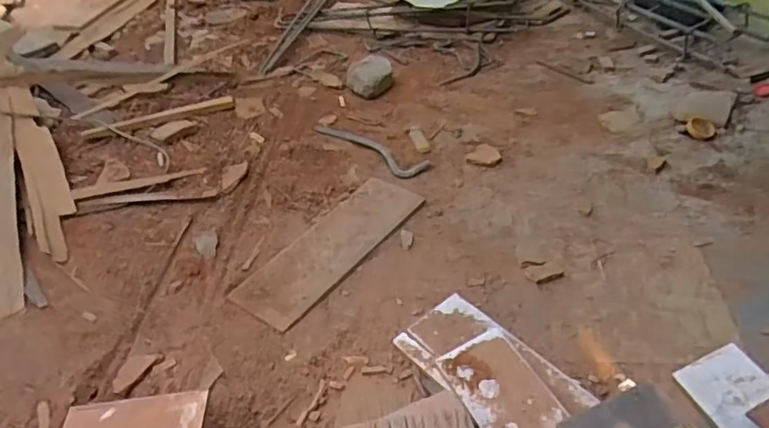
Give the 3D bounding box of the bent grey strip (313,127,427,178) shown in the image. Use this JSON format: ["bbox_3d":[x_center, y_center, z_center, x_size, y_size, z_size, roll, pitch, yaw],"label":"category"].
[{"bbox_3d":[-0.027,-0.112,0.984,0.217,0.006,0.056,27,50,32],"label":"bent grey strip"}]

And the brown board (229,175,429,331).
[{"bbox_3d":[-0.069,0.040,0.804,0.095,0.005,0.295,24,48,29],"label":"brown board"}]

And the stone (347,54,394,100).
[{"bbox_3d":[-0.029,-0.269,1.156,0.091,0.049,0.097,-5,41,-1],"label":"stone"}]

